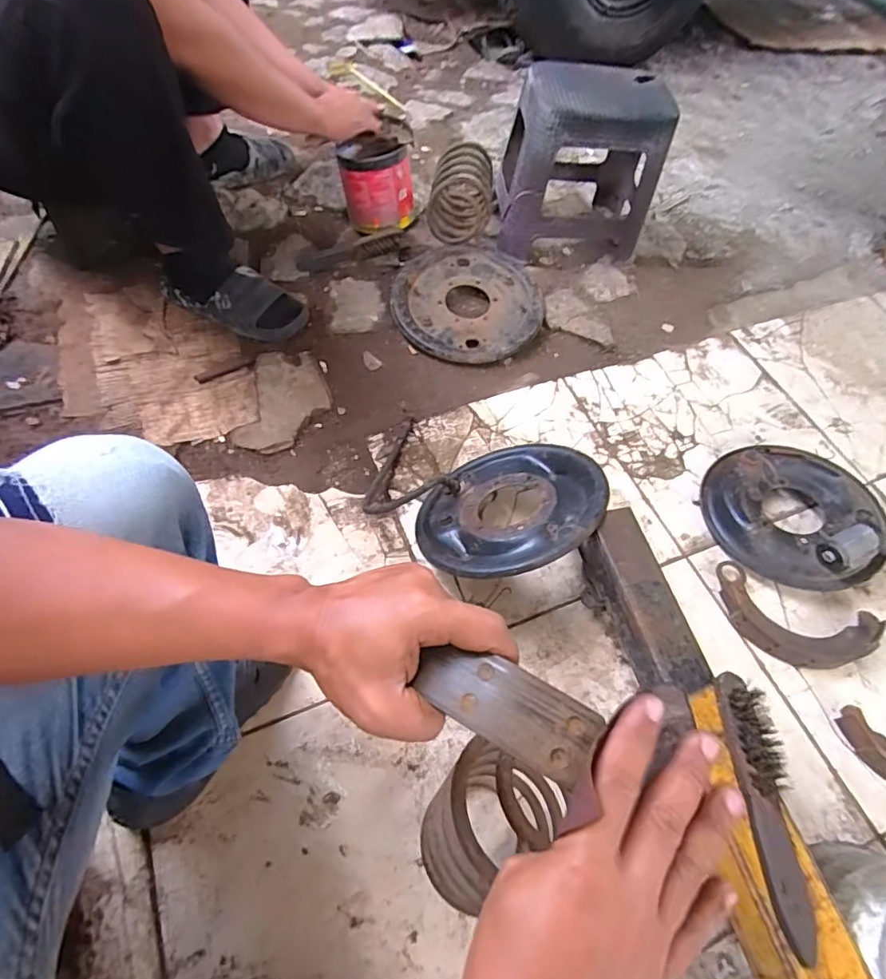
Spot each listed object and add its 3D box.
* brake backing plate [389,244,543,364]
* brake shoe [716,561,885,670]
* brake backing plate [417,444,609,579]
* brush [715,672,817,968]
[{"bbox_3d":[0.047,-0.381,1.099,0.292,0.054,0.295,1,59,-2],"label":"brake backing plate"},{"bbox_3d":[0.514,0.193,0.786,0.220,0.034,0.117,22,60,11],"label":"brake shoe"},{"bbox_3d":[0.097,0.028,0.769,0.267,0.030,0.261,-16,35,12],"label":"brake backing plate"},{"bbox_3d":[0.308,0.294,0.505,0.034,0.036,0.229,0,58,-4],"label":"brush"}]

